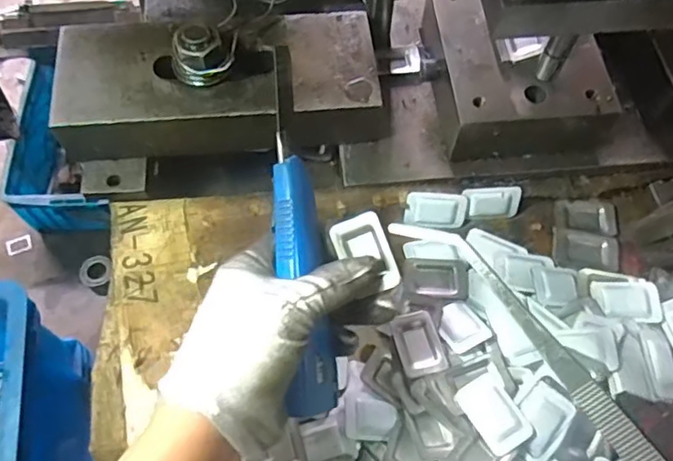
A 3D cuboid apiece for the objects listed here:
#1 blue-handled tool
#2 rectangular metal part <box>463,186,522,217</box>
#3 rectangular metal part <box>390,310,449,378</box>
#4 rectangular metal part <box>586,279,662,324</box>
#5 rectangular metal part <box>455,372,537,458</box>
[{"bbox_3d":[-0.021,-0.003,0.300,0.023,0.030,0.189,-7,80,-5],"label":"blue-handled tool"},{"bbox_3d":[0.104,-0.017,0.393,0.037,0.024,0.007,-5,25,-3],"label":"rectangular metal part"},{"bbox_3d":[0.049,0.067,0.350,0.026,0.007,0.038,-13,65,-8],"label":"rectangular metal part"},{"bbox_3d":[0.180,0.043,0.366,0.039,0.007,0.027,6,64,1],"label":"rectangular metal part"},{"bbox_3d":[0.088,0.102,0.327,0.027,0.009,0.041,-27,68,-14],"label":"rectangular metal part"}]

